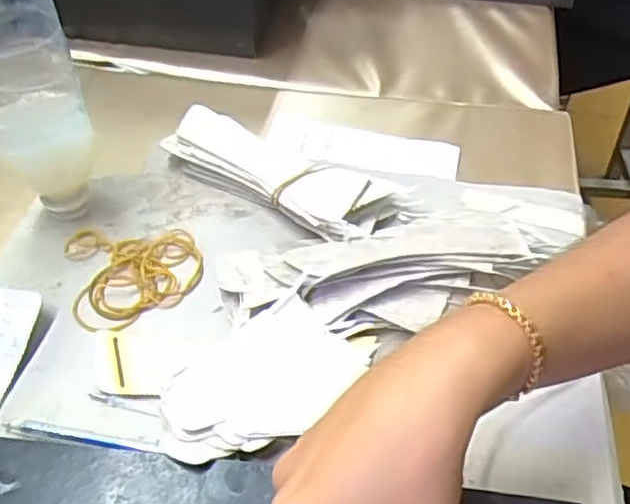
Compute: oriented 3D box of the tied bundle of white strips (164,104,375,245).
[{"bbox_3d":[-0.030,-0.059,0.475,0.174,0.032,0.066,30,54,24],"label":"tied bundle of white strips"}]

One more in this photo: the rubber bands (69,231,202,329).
[{"bbox_3d":[-0.117,0.012,0.432,0.083,0.009,0.085,0,47,-1],"label":"rubber bands"}]

